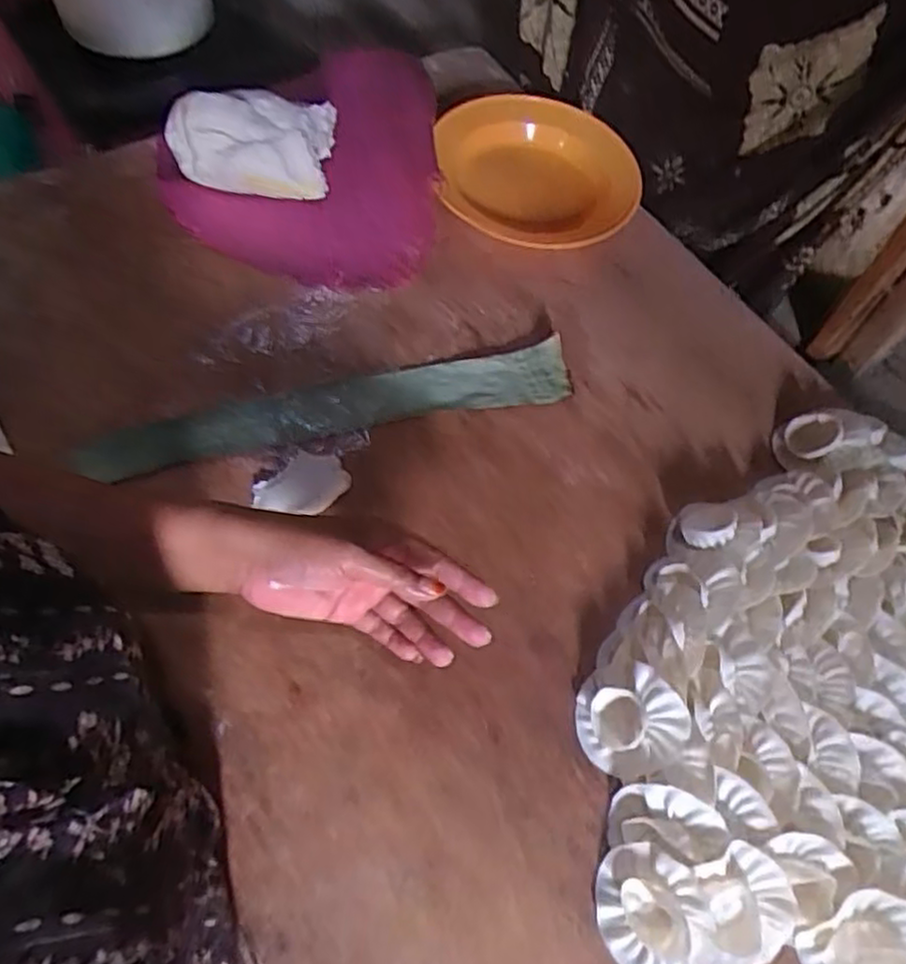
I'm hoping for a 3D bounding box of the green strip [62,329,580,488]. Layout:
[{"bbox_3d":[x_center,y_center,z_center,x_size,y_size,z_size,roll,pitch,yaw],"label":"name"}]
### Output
[{"bbox_3d":[-0.097,-0.062,0.616,0.407,0.012,0.056,-13,68,-12],"label":"green strip"}]

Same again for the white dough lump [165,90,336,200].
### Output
[{"bbox_3d":[-0.190,-0.322,0.685,0.152,0.069,0.084,-3,60,-6],"label":"white dough lump"}]

